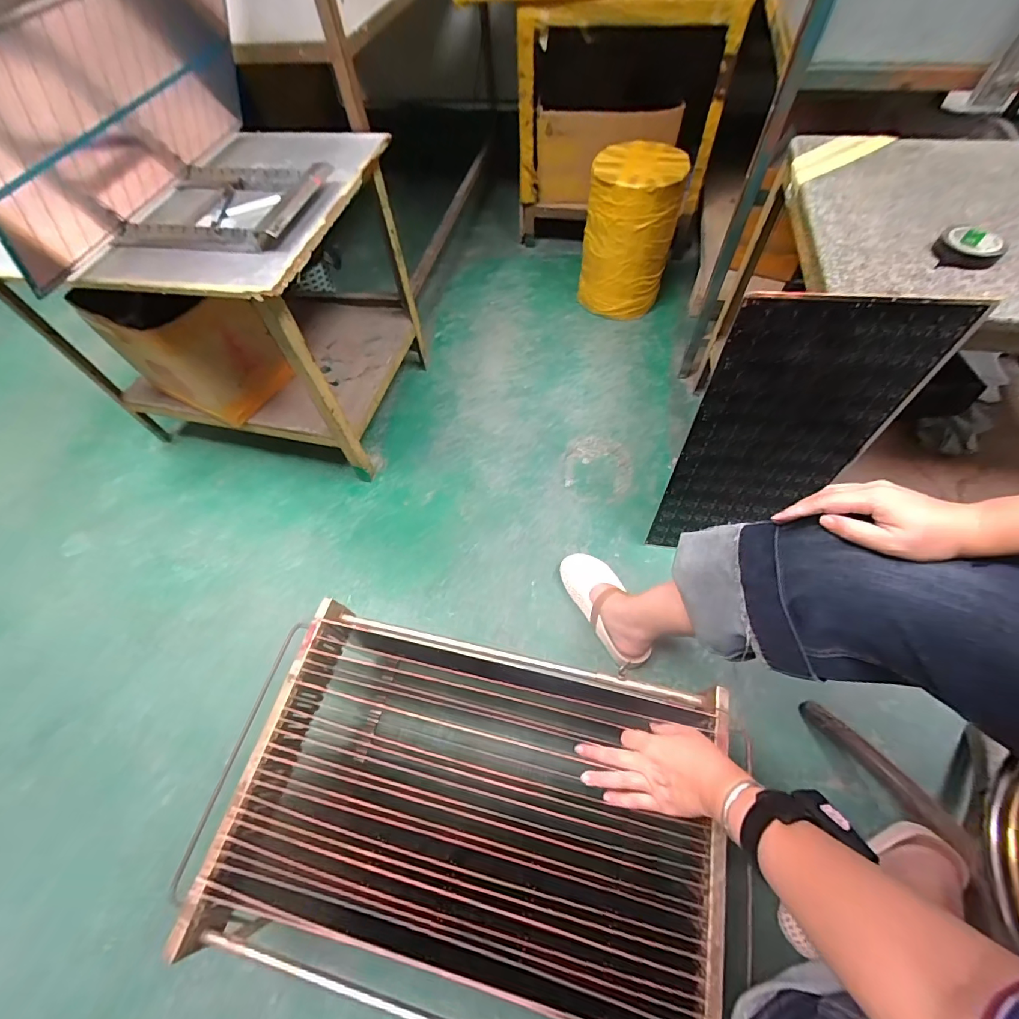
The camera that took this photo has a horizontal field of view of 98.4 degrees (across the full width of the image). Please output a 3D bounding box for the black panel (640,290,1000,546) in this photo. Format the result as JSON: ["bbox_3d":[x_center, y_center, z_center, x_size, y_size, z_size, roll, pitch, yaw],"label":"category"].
[{"bbox_3d":[0.391,-0.083,0.673,0.245,0.500,0.008,5,55,5],"label":"black panel"}]

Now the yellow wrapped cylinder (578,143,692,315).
[{"bbox_3d":[0.320,-0.736,1.197,0.227,0.356,0.202,9,61,7],"label":"yellow wrapped cylinder"}]

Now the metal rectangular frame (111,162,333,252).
[{"bbox_3d":[-0.417,-0.454,0.659,0.262,0.039,0.222,10,64,12],"label":"metal rectangular frame"}]

